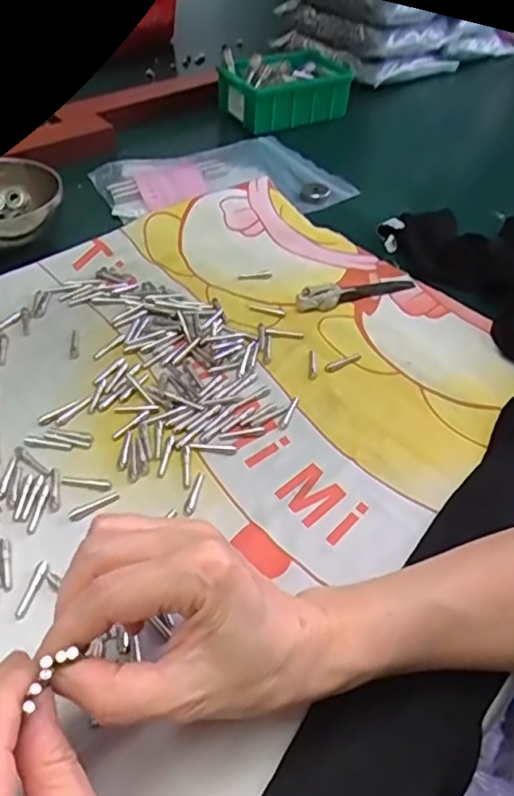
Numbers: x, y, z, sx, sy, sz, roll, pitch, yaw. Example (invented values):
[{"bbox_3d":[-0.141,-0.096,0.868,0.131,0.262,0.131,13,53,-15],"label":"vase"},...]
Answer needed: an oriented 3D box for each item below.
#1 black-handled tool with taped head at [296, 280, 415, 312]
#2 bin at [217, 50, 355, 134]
[{"bbox_3d":[0.082,-0.089,0.487,0.107,0.018,0.016,-17,51,-19],"label":"black-handled tool with taped head"},{"bbox_3d":[0.040,-0.367,0.718,0.152,0.049,0.078,-18,51,-20],"label":"bin"}]

